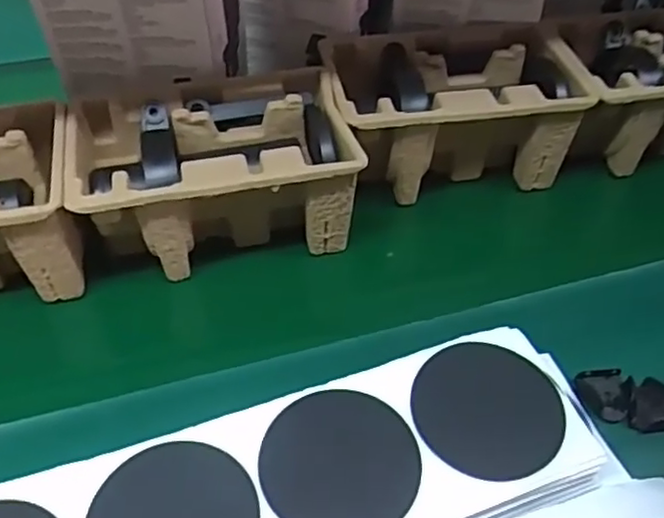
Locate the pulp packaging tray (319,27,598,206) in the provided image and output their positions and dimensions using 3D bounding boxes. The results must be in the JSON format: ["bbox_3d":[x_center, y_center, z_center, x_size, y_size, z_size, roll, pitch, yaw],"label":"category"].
[{"bbox_3d":[0.108,-0.139,0.628,0.220,0.102,0.148,-4,46,-7],"label":"pulp packaging tray"}]

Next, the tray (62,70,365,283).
[{"bbox_3d":[-0.100,-0.071,0.558,0.217,0.101,0.144,-7,47,-10],"label":"tray"}]

